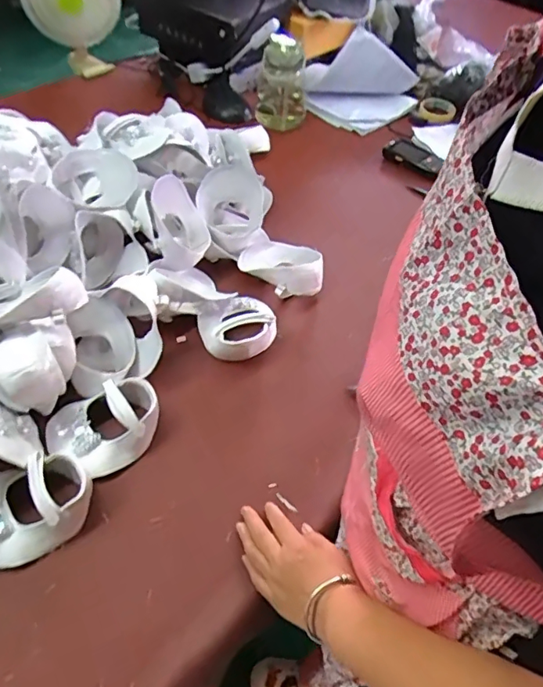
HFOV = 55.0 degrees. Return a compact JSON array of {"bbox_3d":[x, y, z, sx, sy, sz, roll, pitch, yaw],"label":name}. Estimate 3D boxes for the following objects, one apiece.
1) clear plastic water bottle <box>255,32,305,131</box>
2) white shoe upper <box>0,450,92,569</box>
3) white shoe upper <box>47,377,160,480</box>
[{"bbox_3d":[0.026,-0.633,1.272,0.113,0.204,0.112,7,49,-1],"label":"clear plastic water bottle"},{"bbox_3d":[-0.274,0.183,0.589,0.134,0.043,0.106,-16,53,-19],"label":"white shoe upper"},{"bbox_3d":[-0.211,0.101,0.662,0.142,0.043,0.113,-22,56,-23],"label":"white shoe upper"}]

